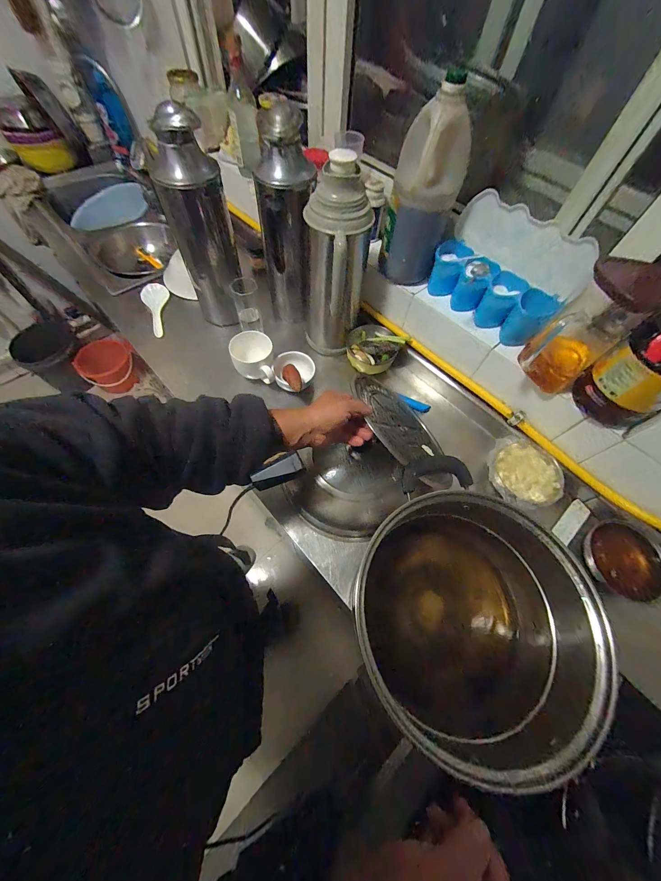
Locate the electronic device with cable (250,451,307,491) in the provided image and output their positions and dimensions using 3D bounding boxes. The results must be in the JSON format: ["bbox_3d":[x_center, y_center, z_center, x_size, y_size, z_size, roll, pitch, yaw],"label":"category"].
[{"bbox_3d":[-0.068,0.042,0.390,0.066,0.024,0.028,-17,65,-12],"label":"electronic device with cable"}]

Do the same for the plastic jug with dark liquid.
[{"bbox_3d":[0.160,-0.436,0.545,0.093,0.258,0.119,-30,68,-17],"label":"plastic jug with dark liquid"}]

